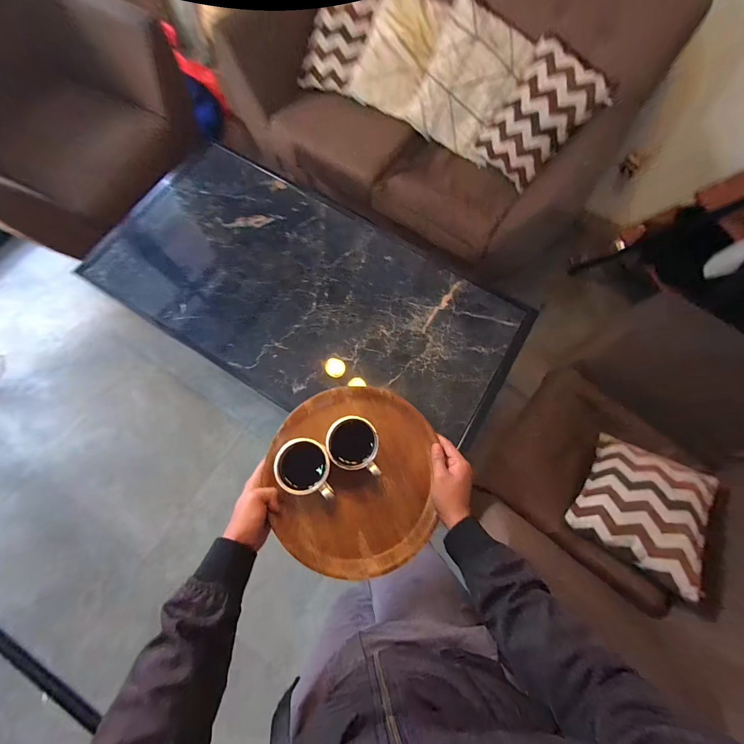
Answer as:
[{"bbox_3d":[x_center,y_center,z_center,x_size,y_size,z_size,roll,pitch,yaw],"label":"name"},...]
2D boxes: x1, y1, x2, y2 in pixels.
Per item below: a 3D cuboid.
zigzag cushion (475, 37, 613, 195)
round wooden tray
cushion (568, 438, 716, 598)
[{"bbox_3d":[0.557,-0.871,1.079,0.275,0.338,0.093,50,39,6],"label":"zigzag cushion"},{"bbox_3d":[-0.031,0.172,0.518,0.261,0.044,0.284,0,74,-1],"label":"round wooden tray"},{"bbox_3d":[0.749,0.355,0.871,0.318,0.081,0.340,28,62,35],"label":"cushion"}]

